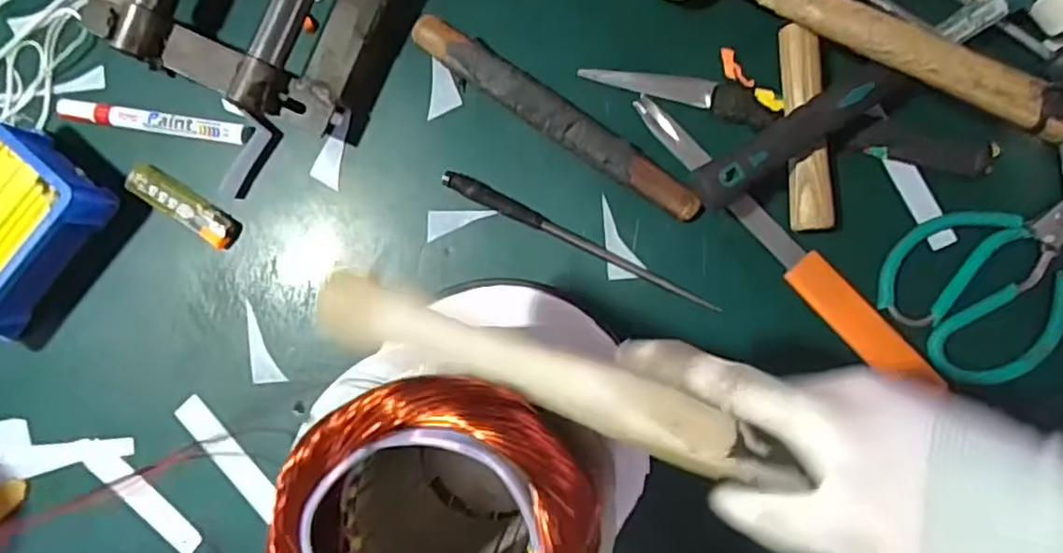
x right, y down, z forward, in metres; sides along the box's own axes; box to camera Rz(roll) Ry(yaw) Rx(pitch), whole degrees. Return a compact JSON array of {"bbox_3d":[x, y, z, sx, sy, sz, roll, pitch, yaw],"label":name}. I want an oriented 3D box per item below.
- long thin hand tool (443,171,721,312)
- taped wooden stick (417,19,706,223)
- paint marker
[{"bbox_3d":[0.032,-0.024,0.452,0.204,0.009,0.014,27,92,5],"label":"long thin hand tool"},{"bbox_3d":[0.016,-0.110,0.448,0.227,0.019,0.026,36,93,4],"label":"taped wooden stick"},{"bbox_3d":[-0.270,-0.112,0.473,0.141,0.020,0.017,9,91,5],"label":"paint marker"}]

